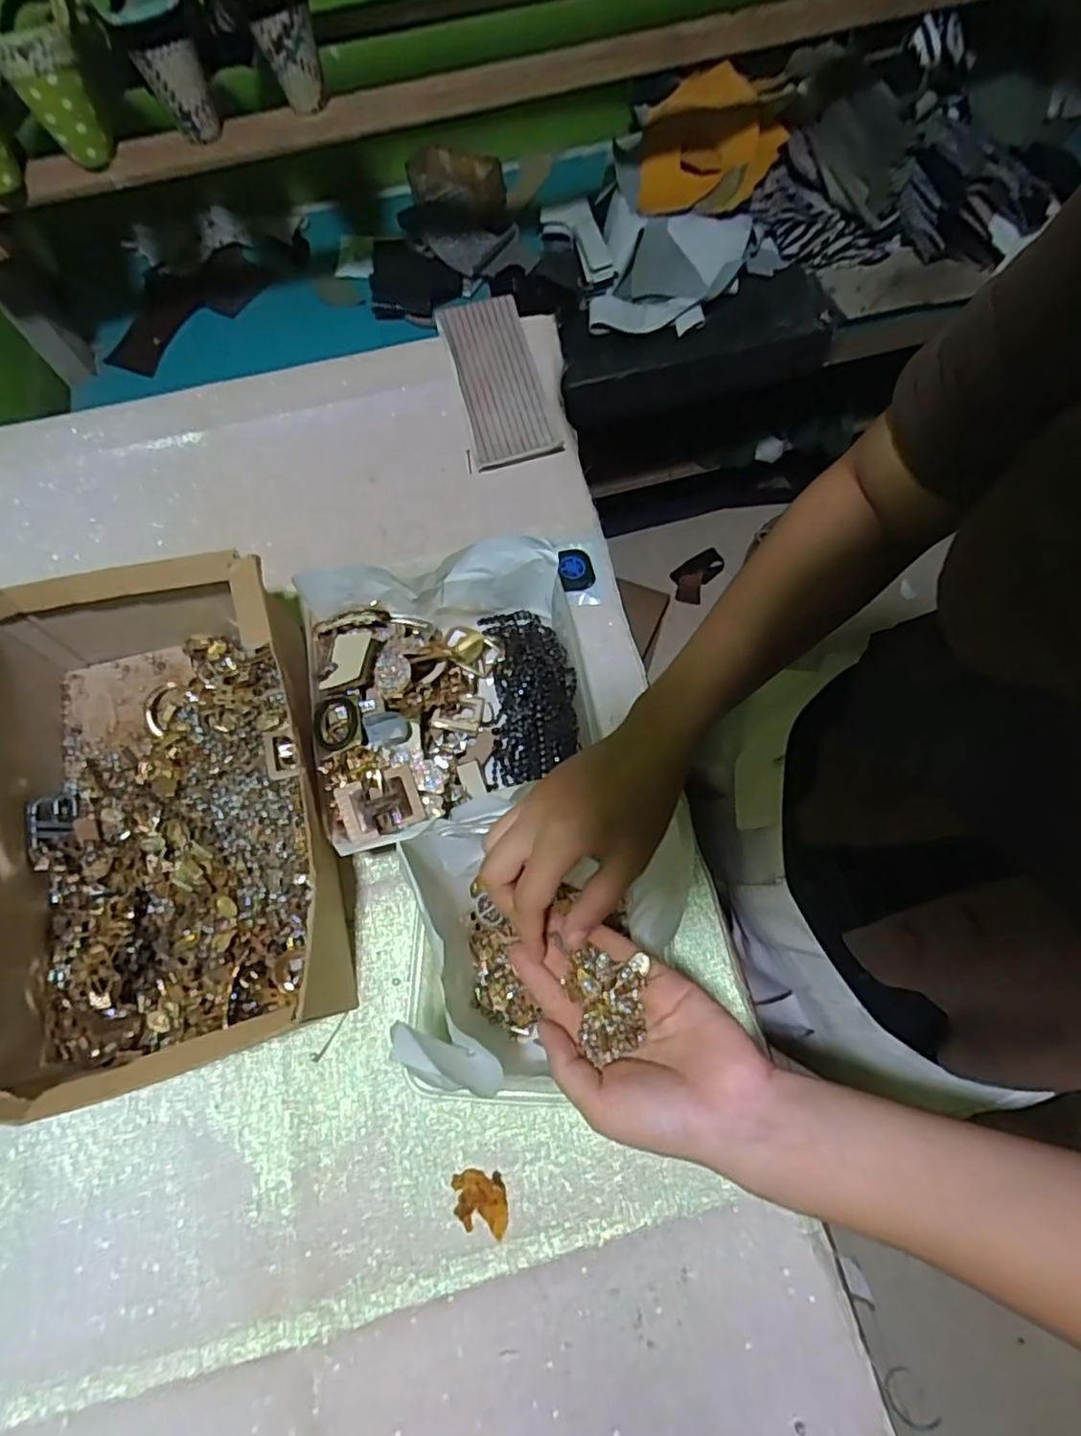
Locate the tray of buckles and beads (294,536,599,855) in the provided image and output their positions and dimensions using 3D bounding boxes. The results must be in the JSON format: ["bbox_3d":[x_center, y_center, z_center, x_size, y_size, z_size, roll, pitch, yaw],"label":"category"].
[{"bbox_3d":[-0.067,-0.021,0.500,0.200,0.083,0.216,-12,71,-3],"label":"tray of buckles and beads"}]

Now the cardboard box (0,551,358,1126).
[{"bbox_3d":[-0.328,0.060,0.402,0.352,0.229,0.333,-13,71,-3],"label":"cardboard box"}]

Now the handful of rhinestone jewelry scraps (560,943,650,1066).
[{"bbox_3d":[0.034,0.148,0.339,0.037,0.012,0.050,2,71,2],"label":"handful of rhinestone jewelry scraps"}]

